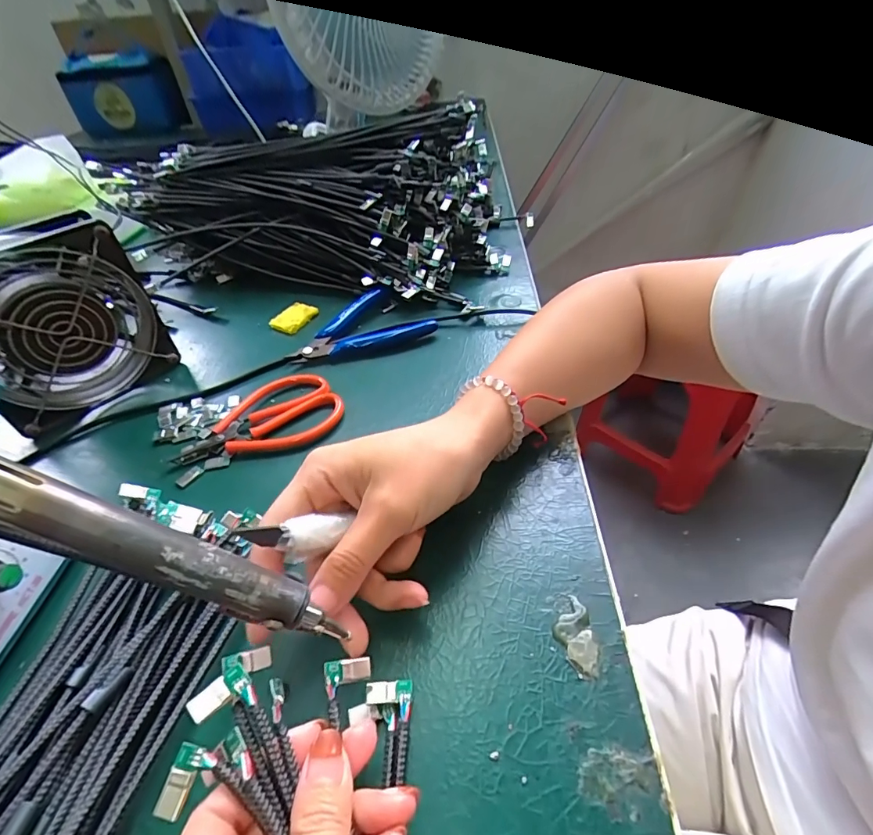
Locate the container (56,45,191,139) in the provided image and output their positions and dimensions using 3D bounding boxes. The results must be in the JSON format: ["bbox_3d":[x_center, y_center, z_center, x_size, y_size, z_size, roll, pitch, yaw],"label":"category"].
[{"bbox_3d":[-0.691,-0.716,0.996,0.228,0.151,0.072,6,45,8],"label":"container"}]

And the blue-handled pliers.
[{"bbox_3d":[-0.068,-0.082,0.393,0.120,0.017,0.073,-14,45,-11],"label":"blue-handled pliers"}]

